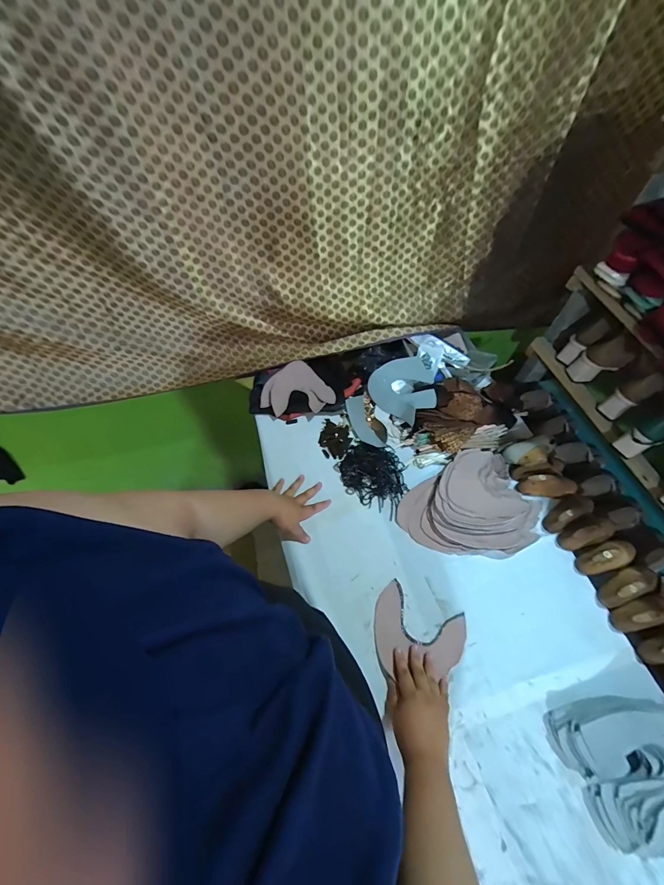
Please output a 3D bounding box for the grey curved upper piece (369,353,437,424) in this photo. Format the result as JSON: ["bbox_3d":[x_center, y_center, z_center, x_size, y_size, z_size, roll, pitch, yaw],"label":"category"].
[{"bbox_3d":[0.207,-0.141,0.896,0.178,0.072,0.164,-32,64,-22],"label":"grey curved upper piece"}]

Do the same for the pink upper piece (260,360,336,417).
[{"bbox_3d":[-0.083,-0.141,0.911,0.181,0.039,0.159,7,56,1],"label":"pink upper piece"}]

